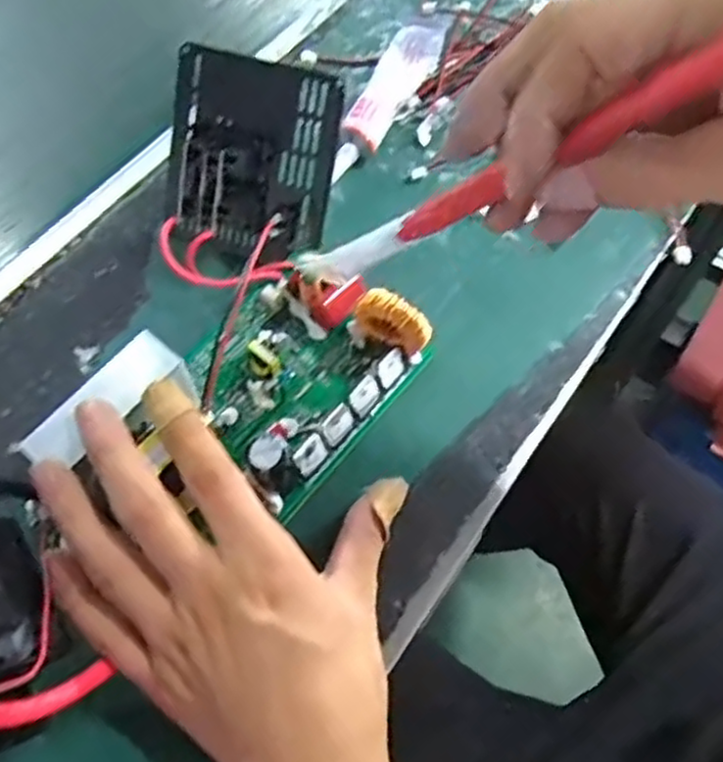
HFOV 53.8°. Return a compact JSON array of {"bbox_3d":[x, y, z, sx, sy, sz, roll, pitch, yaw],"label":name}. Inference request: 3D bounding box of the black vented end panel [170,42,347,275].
[{"bbox_3d":[-0.060,-0.110,0.362,0.084,0.103,0.035,13,19,5],"label":"black vented end panel"}]

